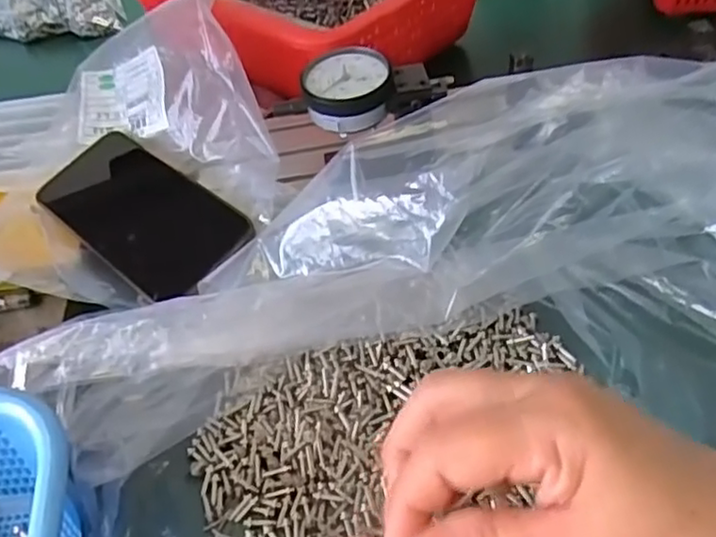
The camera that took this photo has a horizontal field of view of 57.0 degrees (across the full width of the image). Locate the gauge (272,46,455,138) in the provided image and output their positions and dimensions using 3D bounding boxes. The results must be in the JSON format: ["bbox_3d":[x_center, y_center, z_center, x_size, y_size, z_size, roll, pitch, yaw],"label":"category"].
[{"bbox_3d":[0.001,-0.109,0.397,0.097,0.025,0.052,-13,49,-3],"label":"gauge"}]

